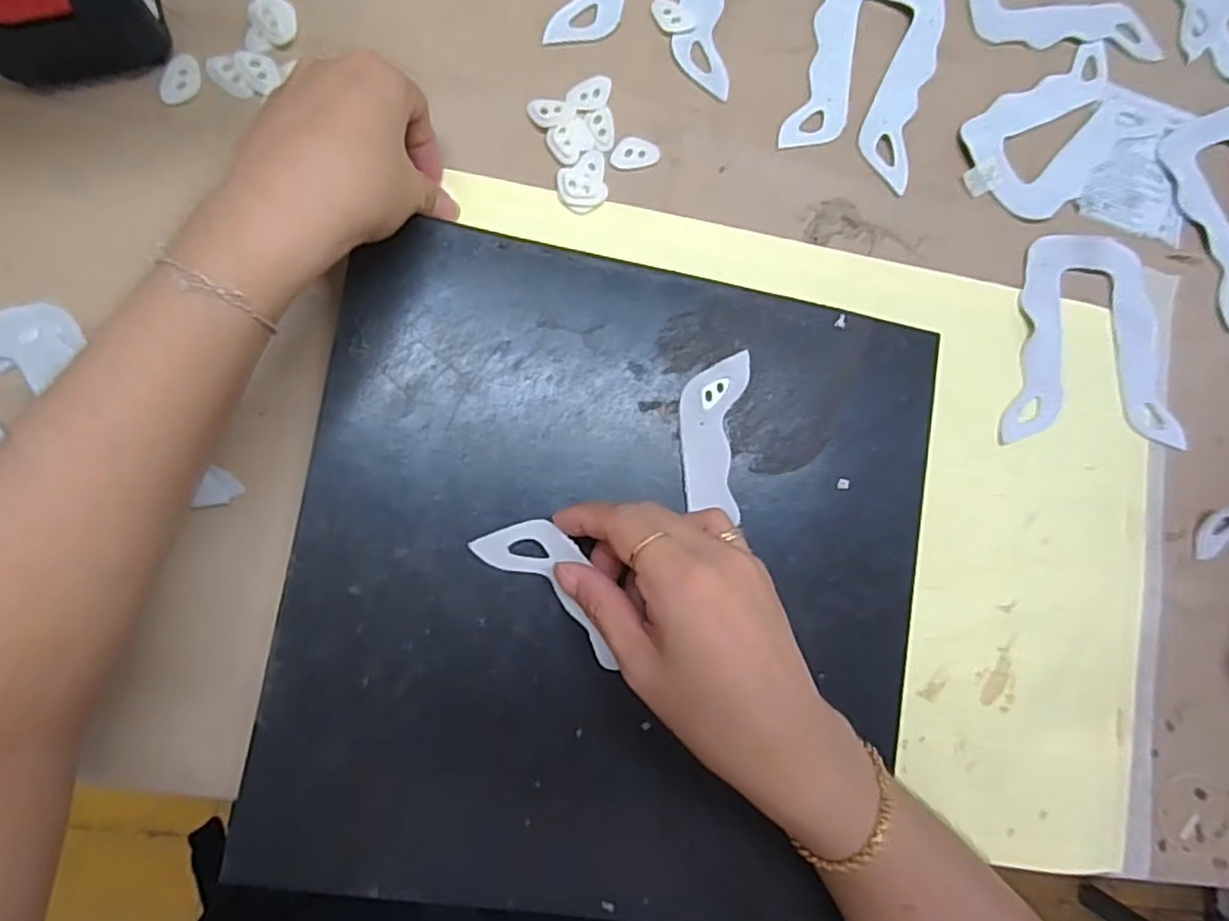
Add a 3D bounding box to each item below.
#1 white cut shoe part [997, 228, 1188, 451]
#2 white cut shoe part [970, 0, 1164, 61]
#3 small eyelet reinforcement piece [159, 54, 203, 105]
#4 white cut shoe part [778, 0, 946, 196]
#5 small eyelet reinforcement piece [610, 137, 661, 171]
[{"bbox_3d":[0.276,-0.071,0.384,0.107,0.009,0.119,0,86,-8],"label":"white cut shoe part"},{"bbox_3d":[0.271,-0.286,0.401,0.122,0.007,0.094,-12,87,-9],"label":"white cut shoe part"},{"bbox_3d":[-0.214,-0.187,0.328,0.015,0.004,0.026,27,82,-19],"label":"small eyelet reinforcement piece"},{"bbox_3d":[0.146,-0.222,0.377,0.073,0.005,0.124,19,83,-6],"label":"white cut shoe part"},{"bbox_3d":[0.011,-0.165,0.355,0.026,0.004,0.016,-18,88,-9],"label":"small eyelet reinforcement piece"}]

